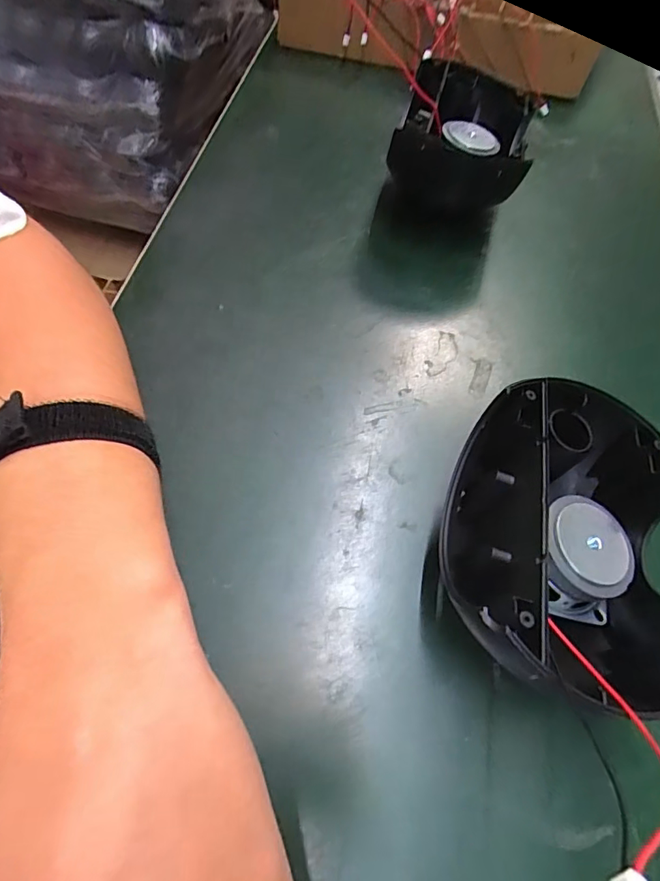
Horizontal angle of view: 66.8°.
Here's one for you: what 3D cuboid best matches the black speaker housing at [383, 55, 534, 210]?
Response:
[{"bbox_3d":[0.092,-0.210,0.362,0.090,0.073,0.121,13,60,4],"label":"black speaker housing"}]

